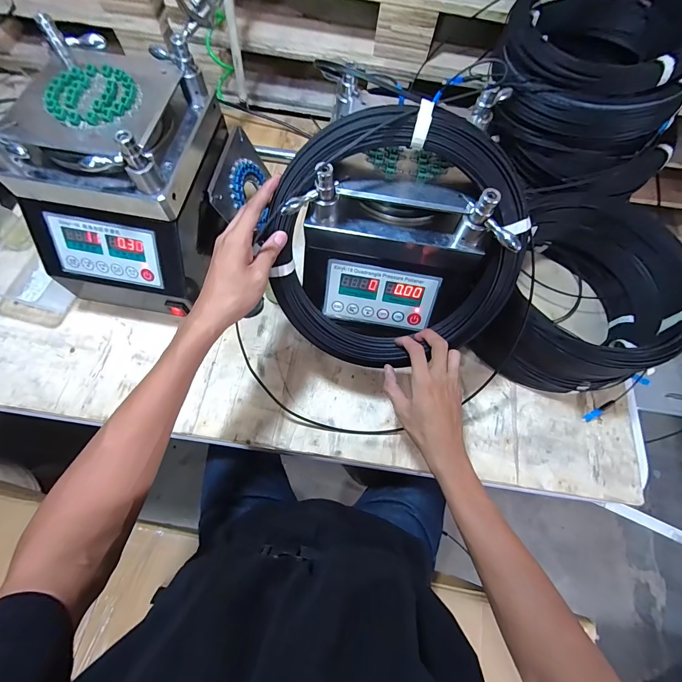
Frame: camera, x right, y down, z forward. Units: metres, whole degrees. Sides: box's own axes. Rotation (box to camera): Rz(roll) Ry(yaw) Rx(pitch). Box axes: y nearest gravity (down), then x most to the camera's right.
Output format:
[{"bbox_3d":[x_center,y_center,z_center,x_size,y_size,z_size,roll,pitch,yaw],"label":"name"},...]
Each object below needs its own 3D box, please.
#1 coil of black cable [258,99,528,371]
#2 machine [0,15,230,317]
[{"bbox_3d":[0.057,-0.104,0.405,0.293,0.292,0.038,-17,27,16],"label":"coil of black cable"},{"bbox_3d":[-0.315,-0.225,0.518,0.223,0.286,0.269,12,69,2],"label":"machine"}]

